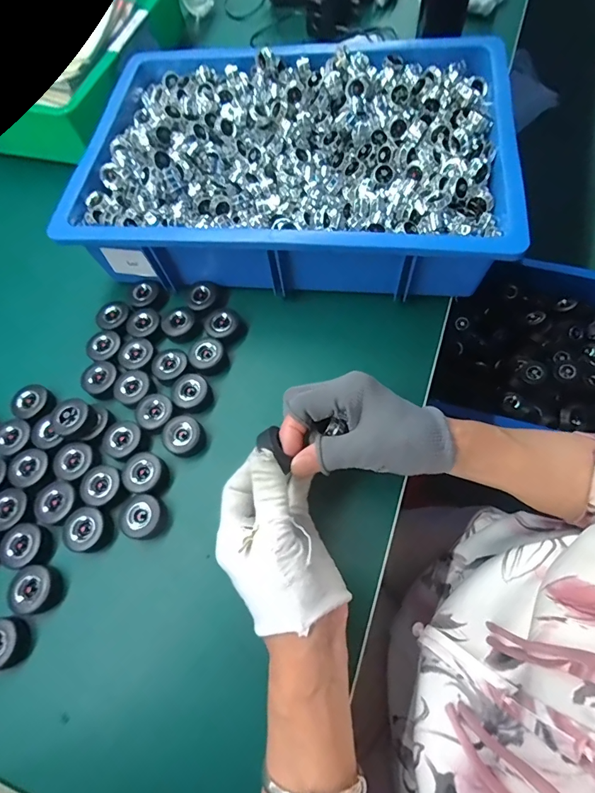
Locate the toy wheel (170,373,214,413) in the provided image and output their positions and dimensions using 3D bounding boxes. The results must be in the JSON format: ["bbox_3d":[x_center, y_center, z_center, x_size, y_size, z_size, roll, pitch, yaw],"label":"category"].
[{"bbox_3d":[-0.106,-0.003,0.412,0.037,0.020,0.038,-1,67,2],"label":"toy wheel"}]

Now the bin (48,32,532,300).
[{"bbox_3d":[-0.009,-0.263,0.461,0.438,0.098,0.302,6,68,5],"label":"bin"}]

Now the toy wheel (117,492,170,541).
[{"bbox_3d":[-0.139,0.106,0.367,0.037,0.025,0.041,-40,71,-13],"label":"toy wheel"}]

